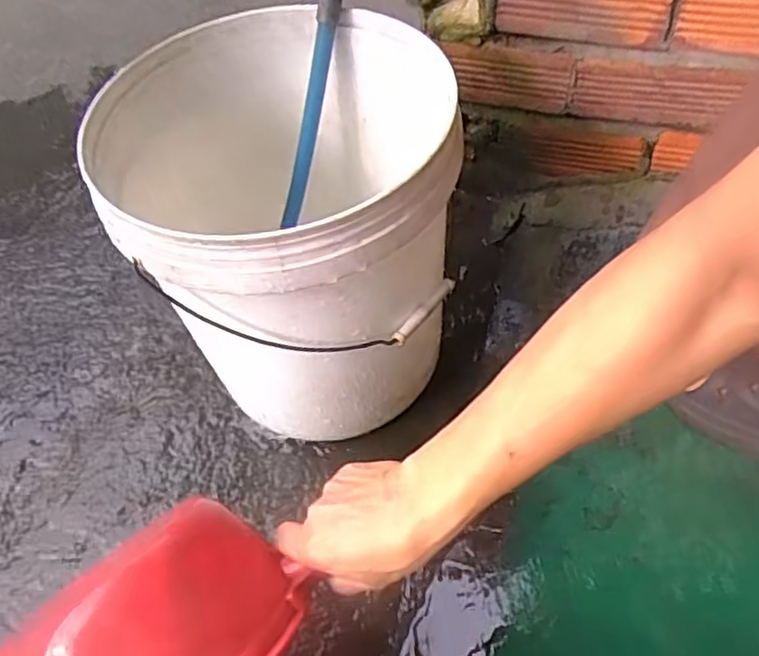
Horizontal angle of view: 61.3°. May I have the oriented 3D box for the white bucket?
[{"bbox_3d":[-0.083,-0.086,0.634,0.296,0.313,0.300,-2,56,3],"label":"white bucket"}]

